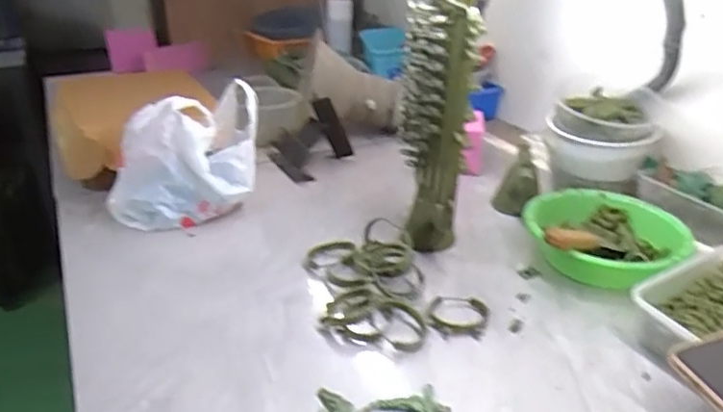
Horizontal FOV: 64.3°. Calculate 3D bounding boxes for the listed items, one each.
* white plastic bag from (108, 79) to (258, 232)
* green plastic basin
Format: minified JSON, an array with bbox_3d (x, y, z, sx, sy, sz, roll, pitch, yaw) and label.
[{"bbox_3d":[-0.269,-0.068,0.886,0.224,0.161,0.153,-8,28,-14],"label":"white plastic bag"},{"bbox_3d":[0.326,0.043,0.761,0.201,0.078,0.201,0,27,0],"label":"green plastic basin"}]

